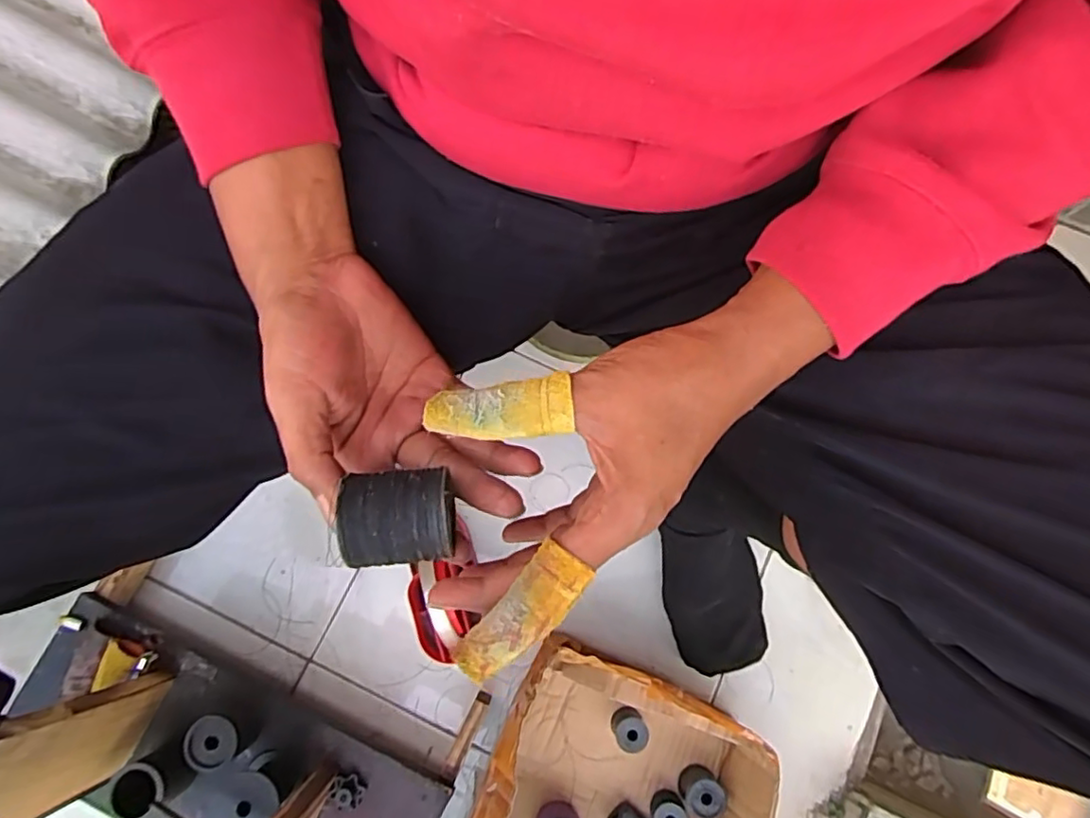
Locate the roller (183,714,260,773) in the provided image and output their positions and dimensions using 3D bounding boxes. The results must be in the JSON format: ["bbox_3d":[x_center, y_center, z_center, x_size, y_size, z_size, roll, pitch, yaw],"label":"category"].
[{"bbox_3d":[-0.285,0.290,0.562,0.042,0.053,0.043,0,77,-1],"label":"roller"}]

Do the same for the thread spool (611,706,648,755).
[{"bbox_3d":[0.085,0.322,0.638,0.031,0.042,0.037,-27,79,-7],"label":"thread spool"}]

